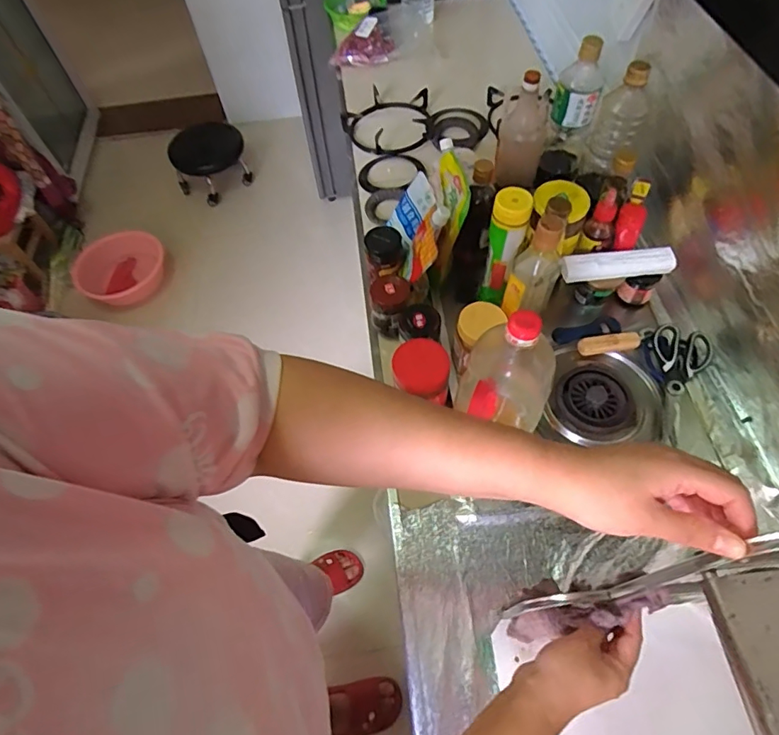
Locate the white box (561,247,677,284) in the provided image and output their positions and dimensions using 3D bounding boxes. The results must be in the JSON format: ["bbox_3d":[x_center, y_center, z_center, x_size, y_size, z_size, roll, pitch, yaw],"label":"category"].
[{"bbox_3d":[0.361,-0.164,0.792,0.174,0.033,0.035,-5,58,1],"label":"white box"}]

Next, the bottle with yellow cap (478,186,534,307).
[{"bbox_3d":[0.176,-0.180,0.760,0.053,0.175,0.068,12,60,11],"label":"bottle with yellow cap"}]

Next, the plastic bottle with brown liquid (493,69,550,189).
[{"bbox_3d":[0.252,-0.441,0.940,0.087,0.205,0.083,12,60,11],"label":"plastic bottle with brown liquid"}]

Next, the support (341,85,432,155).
[{"bbox_3d":[-0.007,-0.576,1.148,0.204,0.043,0.205,-1,59,3],"label":"support"}]

